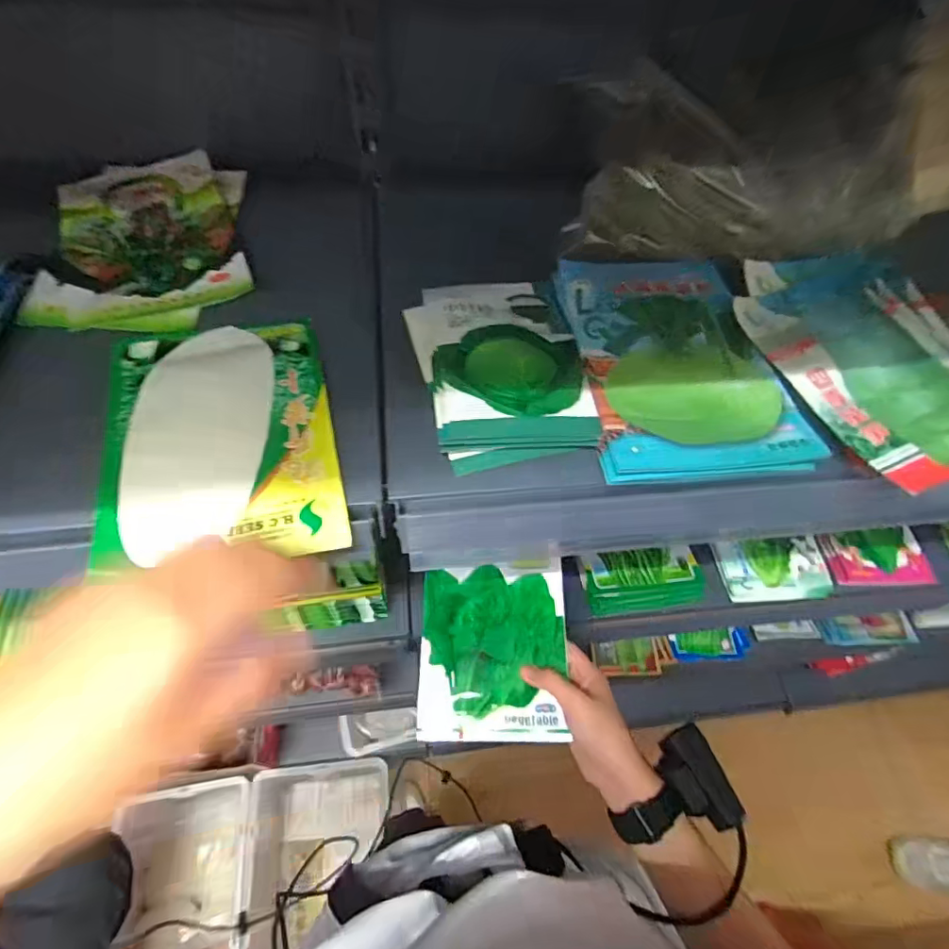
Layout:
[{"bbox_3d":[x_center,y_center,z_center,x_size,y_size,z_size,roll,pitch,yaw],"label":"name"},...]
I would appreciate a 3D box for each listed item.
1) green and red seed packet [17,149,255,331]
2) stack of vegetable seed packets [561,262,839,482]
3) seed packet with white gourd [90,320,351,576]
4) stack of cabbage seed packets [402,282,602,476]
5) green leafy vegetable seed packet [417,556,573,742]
[{"bbox_3d":[-0.253,-0.187,0.406,0.143,0.013,0.204,-10,60,-9],"label":"green and red seed packet"},{"bbox_3d":[0.134,-0.085,0.360,0.128,0.017,0.205,-3,59,-5],"label":"stack of vegetable seed packets"},{"bbox_3d":[-0.154,-0.025,0.317,0.127,0.013,0.180,-14,59,-10],"label":"seed packet with white gourd"},{"bbox_3d":[0.019,-0.078,0.345,0.105,0.015,0.154,-9,60,-9],"label":"stack of cabbage seed packets"},{"bbox_3d":[0.017,0.155,0.470,0.128,0.014,0.148,0,64,1],"label":"green leafy vegetable seed packet"}]

